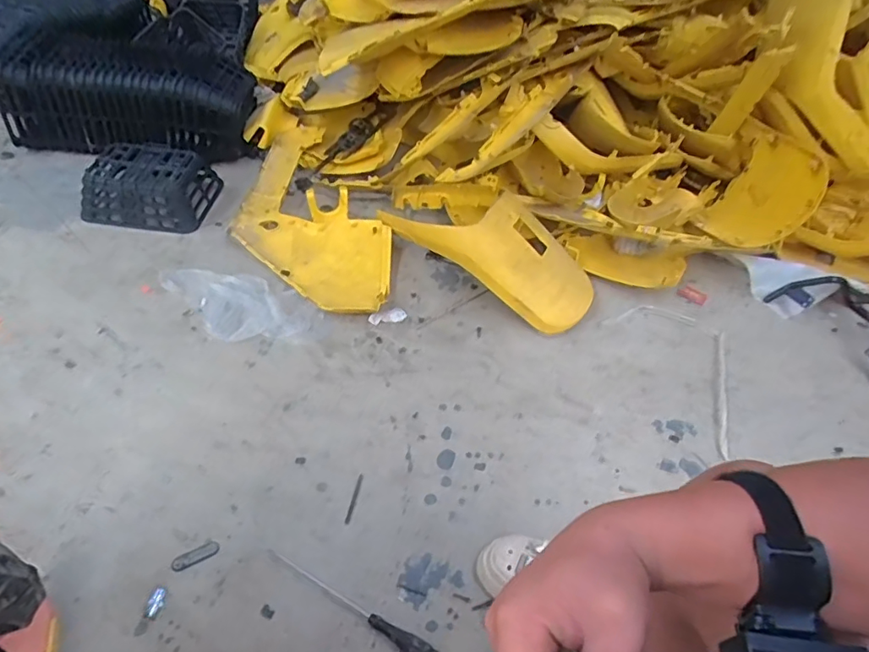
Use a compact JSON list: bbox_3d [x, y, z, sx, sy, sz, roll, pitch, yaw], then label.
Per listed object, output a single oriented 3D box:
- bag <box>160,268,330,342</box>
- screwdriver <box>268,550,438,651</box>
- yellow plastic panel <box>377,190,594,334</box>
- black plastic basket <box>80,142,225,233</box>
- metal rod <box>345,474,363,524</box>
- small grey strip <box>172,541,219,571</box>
[{"bbox_3d":[-0.456,-0.050,1.221,0.428,0.016,0.190,17,45,9],"label":"bag"},{"bbox_3d":[-0.131,0.424,0.799,0.305,0.031,0.027,25,46,16],"label":"screwdriver"},{"bbox_3d":[0.136,-0.211,1.324,0.565,0.184,0.254,27,47,18],"label":"yellow plastic panel"},{"bbox_3d":[-0.777,-0.391,1.435,0.304,0.111,0.236,7,45,0],"label":"black plastic basket"},{"bbox_3d":[-0.142,0.305,0.929,0.010,0.008,0.095,10,44,2],"label":"metal rod"},{"bbox_3d":[-0.384,0.371,0.846,0.069,0.009,0.025,-18,50,-25],"label":"small grey strip"}]

